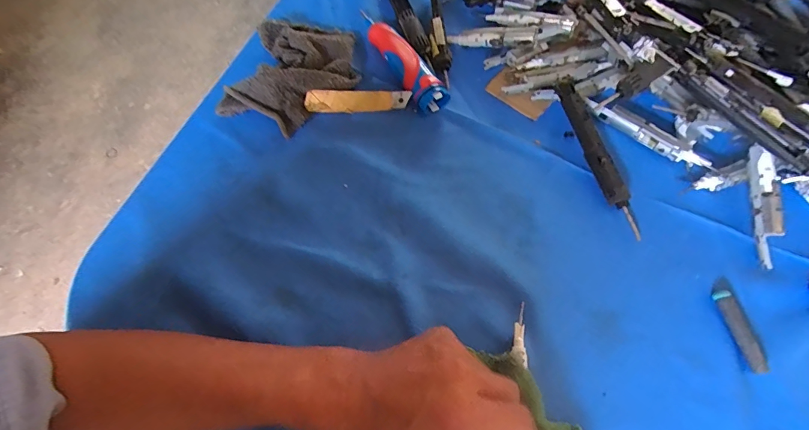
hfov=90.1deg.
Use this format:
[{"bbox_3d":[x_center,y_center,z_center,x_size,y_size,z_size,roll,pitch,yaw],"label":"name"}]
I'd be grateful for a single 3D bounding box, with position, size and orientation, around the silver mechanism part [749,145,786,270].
[{"bbox_3d":[0.328,-0.008,0.366,0.016,0.018,0.109,-1,86,1],"label":"silver mechanism part"}]

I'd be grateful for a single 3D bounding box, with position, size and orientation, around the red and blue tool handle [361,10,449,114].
[{"bbox_3d":[-0.008,-0.177,0.446,0.035,0.030,0.158,-30,71,-11],"label":"red and blue tool handle"}]

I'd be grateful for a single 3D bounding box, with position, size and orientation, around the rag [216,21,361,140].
[{"bbox_3d":[-0.116,-0.157,0.434,0.122,0.031,0.139,13,69,6],"label":"rag"}]

